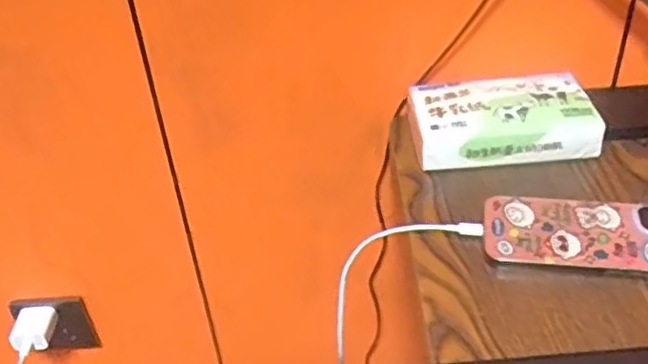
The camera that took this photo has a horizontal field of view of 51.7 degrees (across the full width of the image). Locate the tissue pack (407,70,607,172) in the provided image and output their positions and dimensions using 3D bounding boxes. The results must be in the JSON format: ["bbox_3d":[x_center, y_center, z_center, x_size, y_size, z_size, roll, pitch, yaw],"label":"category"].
[{"bbox_3d":[0.146,-0.048,0.555,0.146,0.052,0.070,-5,38,-1],"label":"tissue pack"}]

